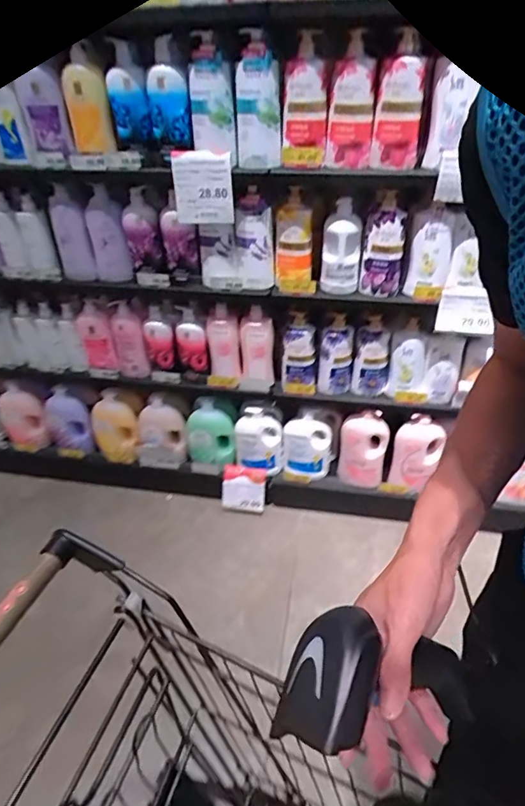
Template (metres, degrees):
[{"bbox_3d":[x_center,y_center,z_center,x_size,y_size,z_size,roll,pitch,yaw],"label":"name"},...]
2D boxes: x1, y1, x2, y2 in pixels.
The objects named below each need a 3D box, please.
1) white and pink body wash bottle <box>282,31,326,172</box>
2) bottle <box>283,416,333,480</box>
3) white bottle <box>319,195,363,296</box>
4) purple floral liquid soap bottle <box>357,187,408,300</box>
[{"bbox_3d":[0.092,-0.645,1.040,0.090,0.236,0.057,-2,36,1],"label":"white and pink body wash bottle"},{"bbox_3d":[0.152,0.159,1.630,0.153,0.224,0.070,5,37,10],"label":"bottle"},{"bbox_3d":[0.203,-0.398,1.229,0.097,0.235,0.040,6,37,12],"label":"white bottle"},{"bbox_3d":[0.303,-0.401,1.216,0.101,0.252,0.087,7,37,12],"label":"purple floral liquid soap bottle"}]

